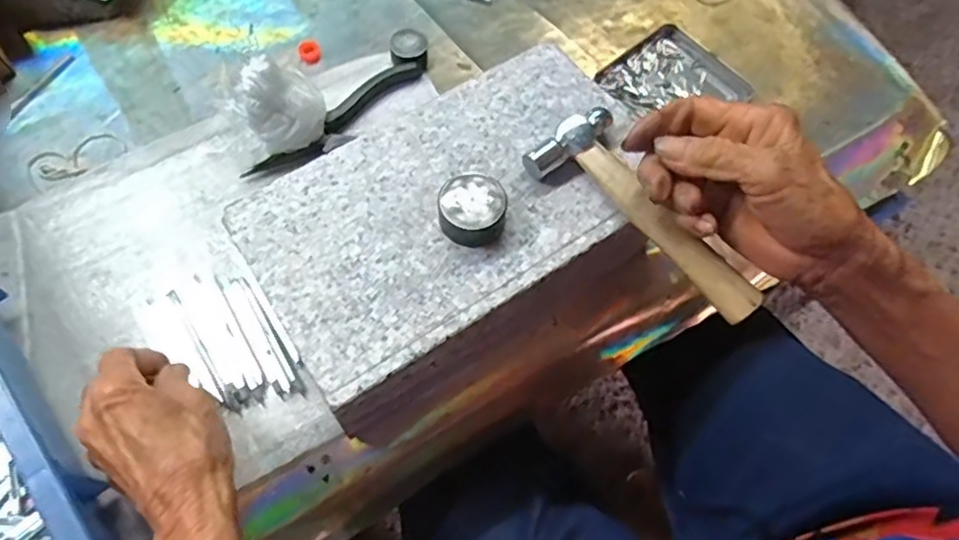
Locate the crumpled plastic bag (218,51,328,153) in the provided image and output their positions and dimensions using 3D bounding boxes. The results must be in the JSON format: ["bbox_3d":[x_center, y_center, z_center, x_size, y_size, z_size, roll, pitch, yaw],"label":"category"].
[{"bbox_3d":[-0.141,-0.115,0.449,0.061,0.067,0.048,-32,68,-15],"label":"crumpled plastic bag"}]

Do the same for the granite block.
[{"bbox_3d":[-0.007,-0.020,0.400,0.244,0.072,0.167,-31,68,-15],"label":"granite block"}]

